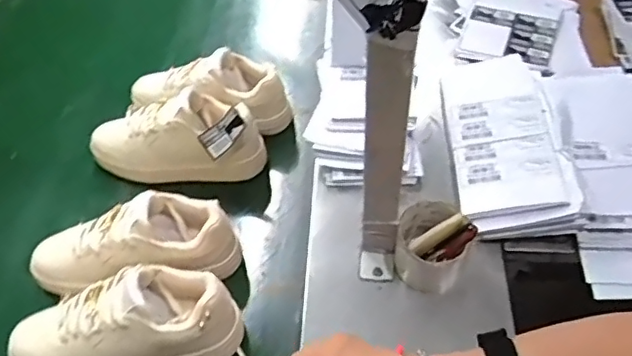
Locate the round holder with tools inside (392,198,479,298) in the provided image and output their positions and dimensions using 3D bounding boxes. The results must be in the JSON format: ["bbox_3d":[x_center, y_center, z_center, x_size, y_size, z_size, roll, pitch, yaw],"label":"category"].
[{"bbox_3d":[0.137,0.081,0.687,0.082,0.089,0.085,-2,50,2],"label":"round holder with tools inside"}]

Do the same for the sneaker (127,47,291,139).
[{"bbox_3d":[-0.166,-0.143,0.881,0.254,0.099,0.118,9,51,11],"label":"sneaker"}]

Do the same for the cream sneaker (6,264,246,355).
[{"bbox_3d":[-0.212,0.164,0.634,0.247,0.127,0.087,-9,50,-4],"label":"cream sneaker"}]

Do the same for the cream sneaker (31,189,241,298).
[{"bbox_3d":[-0.223,0.082,0.702,0.247,0.115,0.093,-5,49,0],"label":"cream sneaker"}]

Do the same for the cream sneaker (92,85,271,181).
[{"bbox_3d":[-0.203,-0.060,0.824,0.242,0.113,0.101,3,50,7],"label":"cream sneaker"}]

